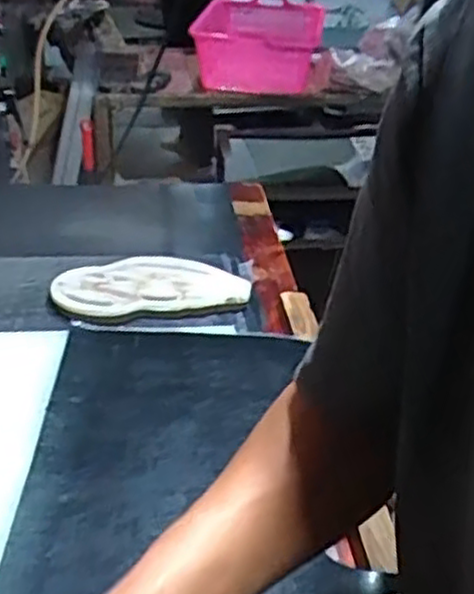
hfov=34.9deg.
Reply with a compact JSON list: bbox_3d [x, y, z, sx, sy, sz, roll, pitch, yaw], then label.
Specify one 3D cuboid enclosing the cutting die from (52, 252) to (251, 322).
[{"bbox_3d":[-0.104,-0.016,0.908,0.223,0.018,0.121,-7,32,-18],"label":"cutting die"}]

